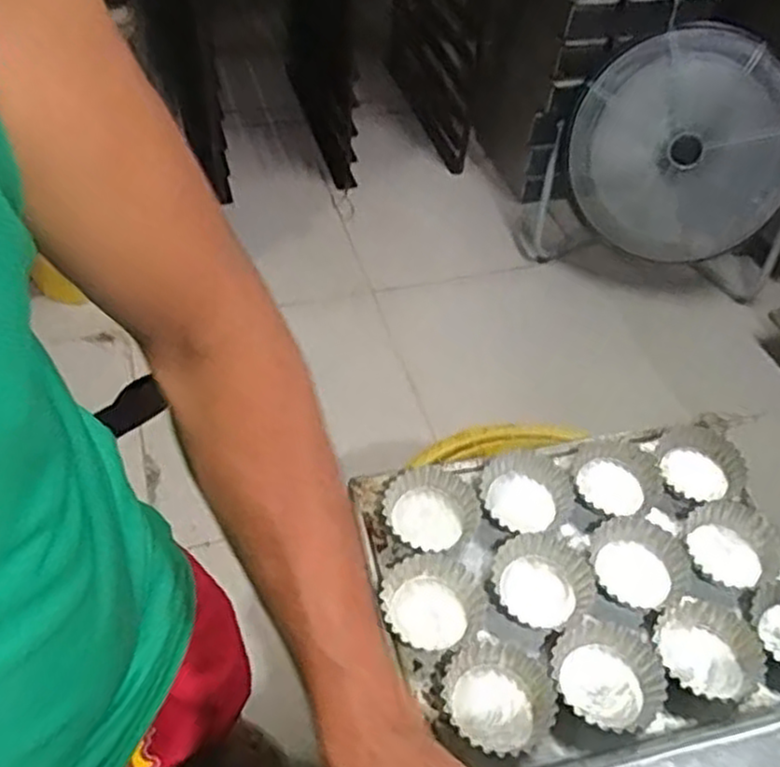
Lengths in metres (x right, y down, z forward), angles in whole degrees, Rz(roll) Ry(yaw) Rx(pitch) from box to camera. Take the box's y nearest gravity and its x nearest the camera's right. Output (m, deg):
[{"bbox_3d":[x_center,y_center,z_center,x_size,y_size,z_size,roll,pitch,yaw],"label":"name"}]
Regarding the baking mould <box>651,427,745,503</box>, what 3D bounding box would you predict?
[{"bbox_3d":[0.357,0.102,0.869,0.101,0.041,0.105,11,50,5],"label":"baking mould"}]

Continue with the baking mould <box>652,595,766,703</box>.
[{"bbox_3d":[0.302,0.260,0.723,0.102,0.050,0.098,2,50,-3],"label":"baking mould"}]

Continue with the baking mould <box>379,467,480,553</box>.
[{"bbox_3d":[0.041,0.138,0.812,0.108,0.027,0.094,-30,58,-26],"label":"baking mould"}]

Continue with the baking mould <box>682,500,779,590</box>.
[{"bbox_3d":[0.364,0.184,0.808,0.108,0.042,0.101,-27,57,-24],"label":"baking mould"}]

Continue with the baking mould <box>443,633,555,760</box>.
[{"bbox_3d":[0.098,0.285,0.678,0.089,0.025,0.097,2,50,-3],"label":"baking mould"}]

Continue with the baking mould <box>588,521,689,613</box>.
[{"bbox_3d":[0.255,0.190,0.776,0.095,0.029,0.092,2,50,-3],"label":"baking mould"}]

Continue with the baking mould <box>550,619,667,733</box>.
[{"bbox_3d":[0.202,0.273,0.697,0.098,0.031,0.100,2,50,-3],"label":"baking mould"}]

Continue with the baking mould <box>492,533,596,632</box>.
[{"bbox_3d":[0.153,0.209,0.761,0.100,0.045,0.104,17,51,10],"label":"baking mould"}]

